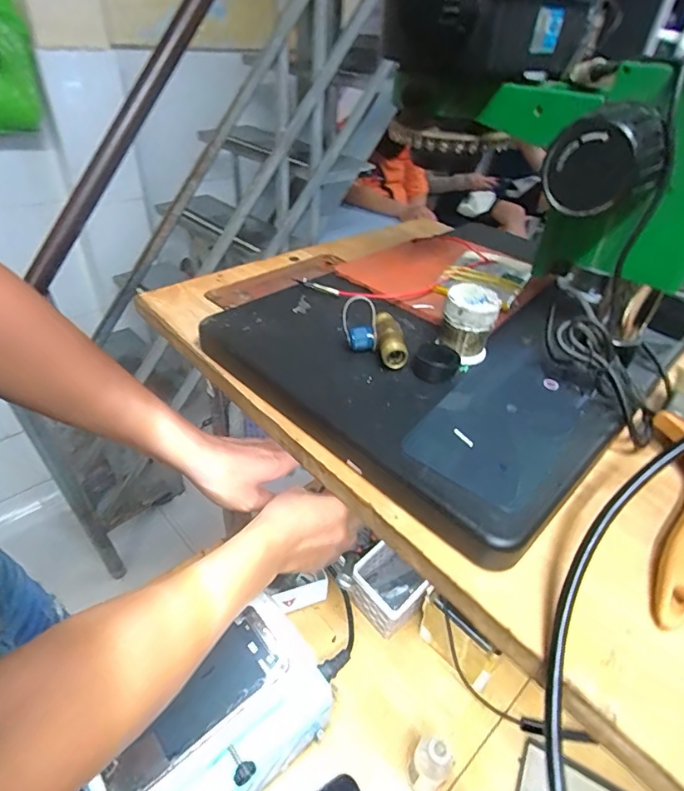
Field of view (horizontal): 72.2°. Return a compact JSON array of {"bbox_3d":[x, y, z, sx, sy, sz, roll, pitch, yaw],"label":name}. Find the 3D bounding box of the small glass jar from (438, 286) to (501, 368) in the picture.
[{"bbox_3d":[0.083,-0.046,0.312,0.034,0.044,0.030,13,39,9],"label":"small glass jar"}]

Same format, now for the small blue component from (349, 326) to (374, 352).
[{"bbox_3d":[0.013,-0.037,0.316,0.013,0.015,0.013,3,39,-3],"label":"small blue component"}]

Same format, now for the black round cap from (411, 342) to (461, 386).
[{"bbox_3d":[0.061,-0.021,0.307,0.028,0.015,0.028,3,39,-3],"label":"black round cap"}]

